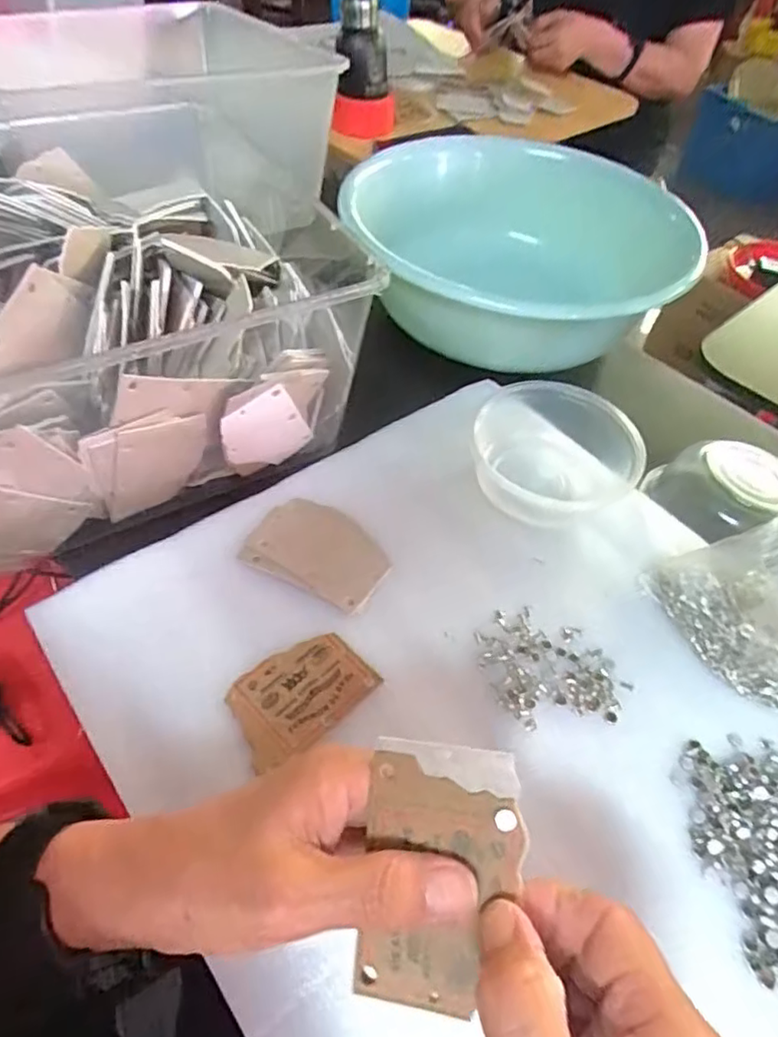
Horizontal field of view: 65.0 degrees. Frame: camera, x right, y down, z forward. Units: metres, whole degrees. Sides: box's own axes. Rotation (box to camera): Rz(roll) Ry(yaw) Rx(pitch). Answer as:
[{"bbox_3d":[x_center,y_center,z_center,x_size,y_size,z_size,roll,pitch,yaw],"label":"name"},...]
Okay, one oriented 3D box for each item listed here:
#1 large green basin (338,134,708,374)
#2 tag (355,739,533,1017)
[{"bbox_3d":[0.106,-0.228,0.538,0.248,0.109,0.262,2,52,-3],"label":"large green basin"},{"bbox_3d":[0.018,0.125,0.215,0.054,0.006,0.083,4,76,10],"label":"tag"}]

